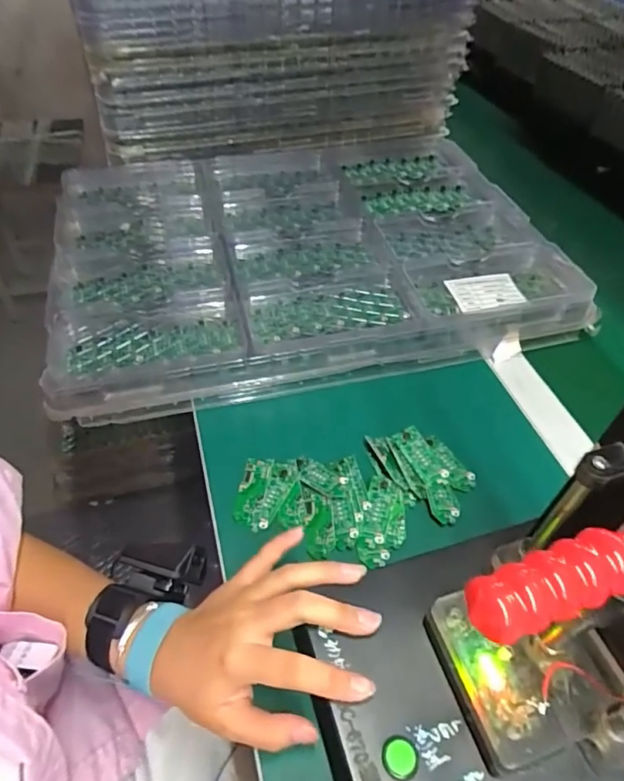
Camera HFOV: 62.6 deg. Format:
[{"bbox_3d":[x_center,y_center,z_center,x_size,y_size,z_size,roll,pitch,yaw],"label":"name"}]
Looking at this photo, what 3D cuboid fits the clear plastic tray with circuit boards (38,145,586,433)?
[{"bbox_3d":[-0.012,-0.180,0.614,0.542,0.048,0.415,-10,50,-11],"label":"clear plastic tray with circuit boards"}]

